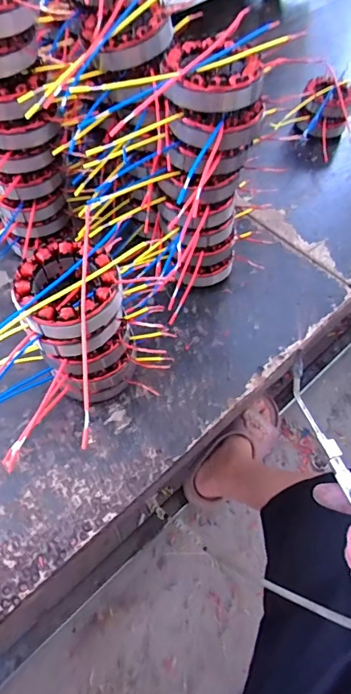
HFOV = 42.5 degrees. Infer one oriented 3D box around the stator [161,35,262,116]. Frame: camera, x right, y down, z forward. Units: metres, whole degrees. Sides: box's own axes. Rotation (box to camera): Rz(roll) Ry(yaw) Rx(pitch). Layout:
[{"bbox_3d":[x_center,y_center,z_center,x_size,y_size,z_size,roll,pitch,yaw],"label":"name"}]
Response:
[{"bbox_3d":[0.031,-0.238,0.393,0.084,0.031,0.081,-1,58,-4],"label":"stator"}]

